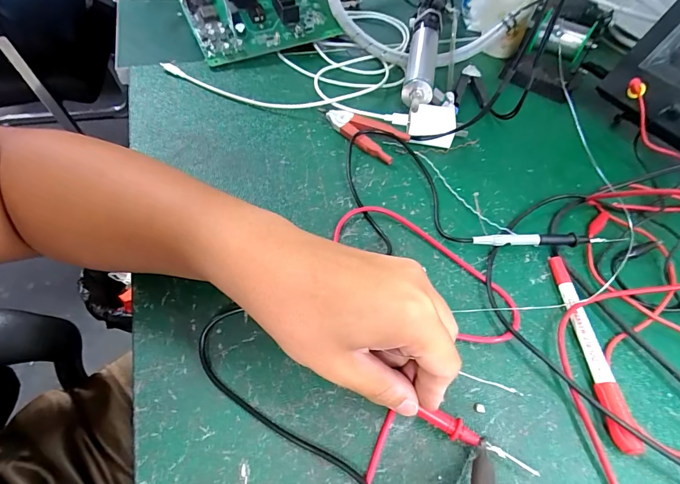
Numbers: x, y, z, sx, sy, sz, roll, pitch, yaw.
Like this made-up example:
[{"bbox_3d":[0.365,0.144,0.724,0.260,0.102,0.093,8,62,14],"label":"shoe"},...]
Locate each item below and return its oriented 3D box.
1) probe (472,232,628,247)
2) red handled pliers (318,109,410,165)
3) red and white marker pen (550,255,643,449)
[{"bbox_3d":[0.175,-0.001,0.313,0.132,0.015,0.008,-1,54,-6],"label":"probe"},{"bbox_3d":[0.023,-0.116,0.386,0.097,0.016,0.037,37,59,20],"label":"red handled pliers"},{"bbox_3d":[0.171,0.069,0.261,0.017,0.016,0.137,4,53,-2],"label":"red and white marker pen"}]

